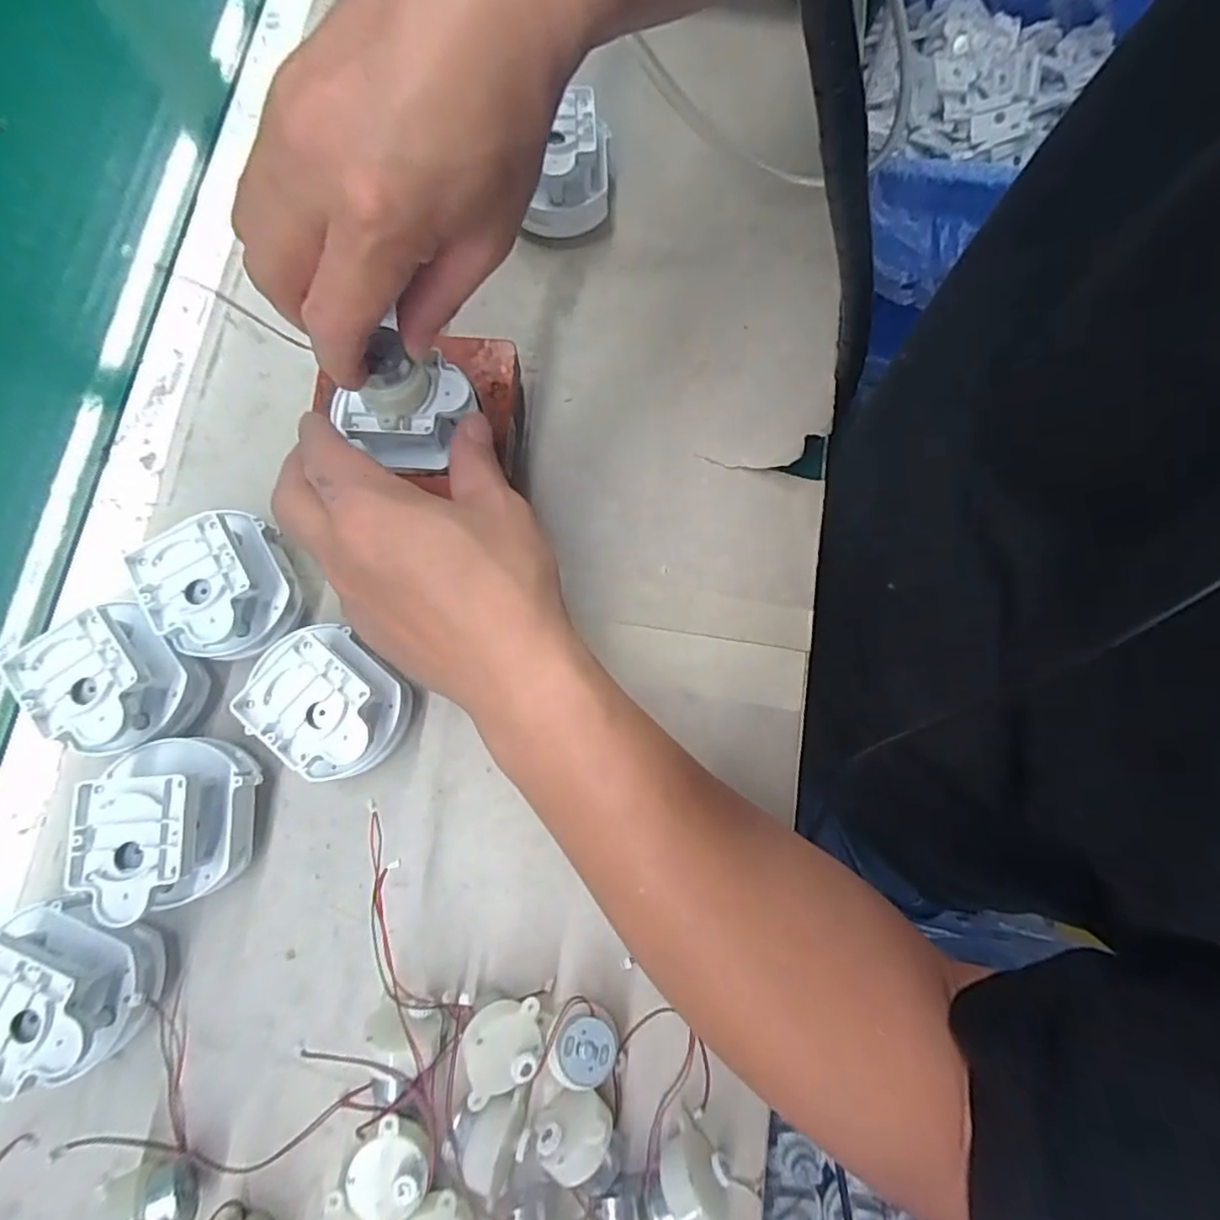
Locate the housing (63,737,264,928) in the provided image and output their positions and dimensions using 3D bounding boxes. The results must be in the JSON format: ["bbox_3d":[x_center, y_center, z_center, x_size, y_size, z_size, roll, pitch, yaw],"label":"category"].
[{"bbox_3d":[-0.191,0.093,0.270,0.055,0.053,0.068,-3,77,-1],"label":"housing"}]

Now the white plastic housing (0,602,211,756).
[{"bbox_3d":[-0.223,0.034,0.282,0.063,0.051,0.051,42,80,8],"label":"white plastic housing"}]

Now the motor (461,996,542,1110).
[{"bbox_3d":[-0.045,0.186,0.263,0.031,0.033,0.035,-4,77,-1],"label":"motor"}]

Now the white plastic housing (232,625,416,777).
[{"bbox_3d":[-0.124,0.044,0.283,0.062,0.050,0.052,40,80,8],"label":"white plastic housing"}]

